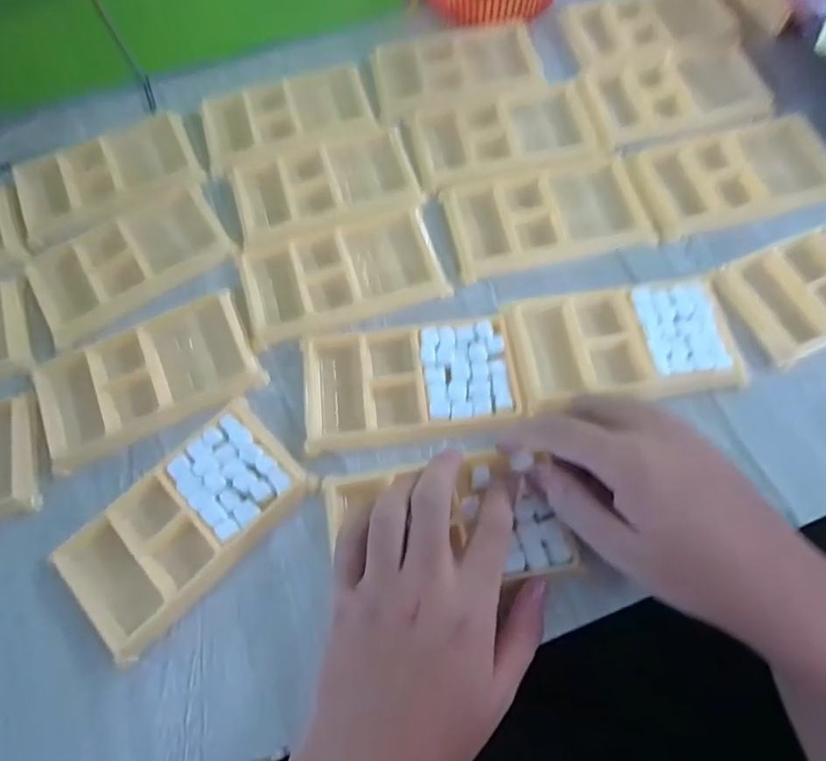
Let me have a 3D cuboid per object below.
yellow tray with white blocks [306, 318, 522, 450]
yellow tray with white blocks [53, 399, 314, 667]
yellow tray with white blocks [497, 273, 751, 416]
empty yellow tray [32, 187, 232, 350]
[{"bbox_3d":[-0.003,-0.001,0.313,0.129,0.011,0.073,-7,69,0],"label":"yellow tray with white blocks"},{"bbox_3d":[-0.128,0.078,0.286,0.068,0.012,0.129,42,76,16],"label":"yellow tray with white blocks"},{"bbox_3d":[0.130,-0.023,0.311,0.131,0.012,0.073,-9,69,-1],"label":"yellow tray with white blocks"},{"bbox_3d":[-0.197,-0.086,0.352,0.129,0.009,0.073,-32,71,-9],"label":"empty yellow tray"}]

